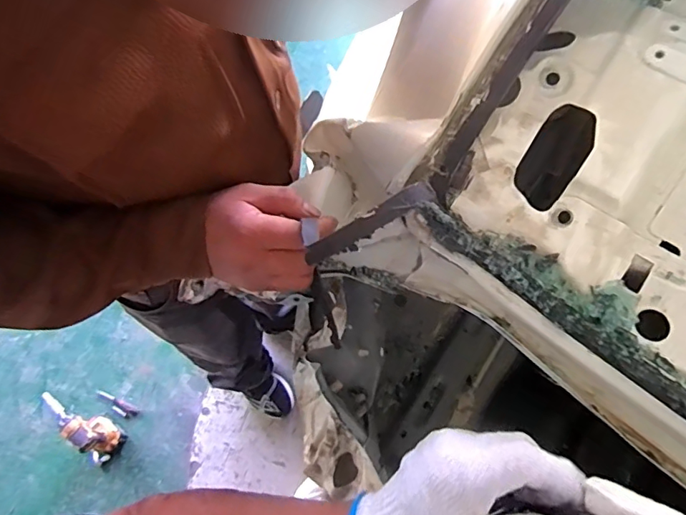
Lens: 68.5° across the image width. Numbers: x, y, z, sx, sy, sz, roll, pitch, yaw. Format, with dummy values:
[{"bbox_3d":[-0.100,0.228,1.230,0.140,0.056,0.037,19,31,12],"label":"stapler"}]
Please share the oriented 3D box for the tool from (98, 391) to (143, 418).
[{"bbox_3d":[-0.710,0.467,1.587,0.172,0.032,0.039,22,70,10],"label":"tool"}]

